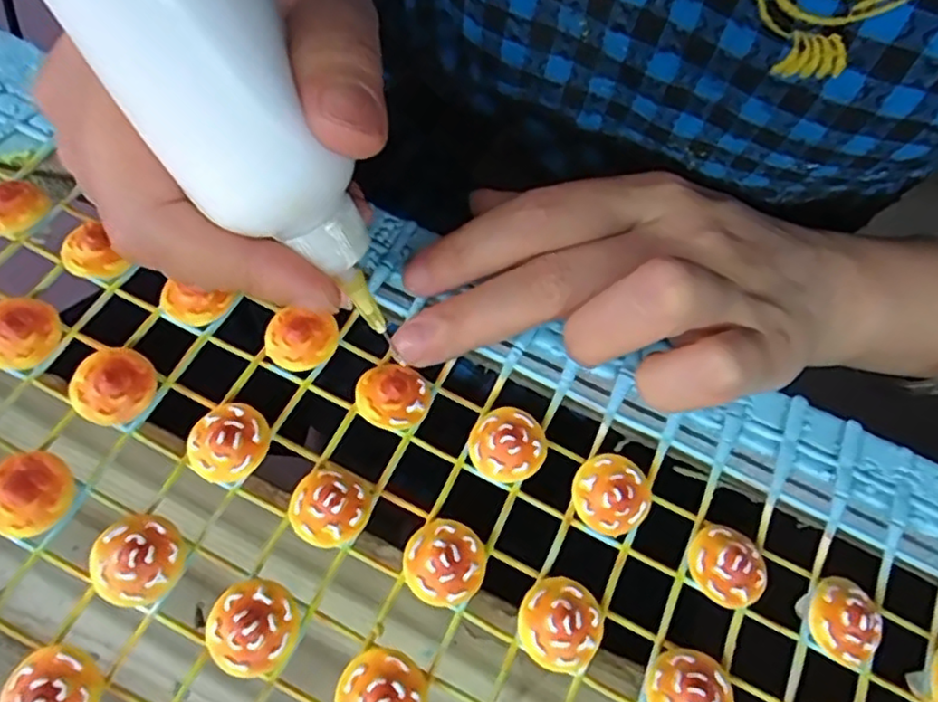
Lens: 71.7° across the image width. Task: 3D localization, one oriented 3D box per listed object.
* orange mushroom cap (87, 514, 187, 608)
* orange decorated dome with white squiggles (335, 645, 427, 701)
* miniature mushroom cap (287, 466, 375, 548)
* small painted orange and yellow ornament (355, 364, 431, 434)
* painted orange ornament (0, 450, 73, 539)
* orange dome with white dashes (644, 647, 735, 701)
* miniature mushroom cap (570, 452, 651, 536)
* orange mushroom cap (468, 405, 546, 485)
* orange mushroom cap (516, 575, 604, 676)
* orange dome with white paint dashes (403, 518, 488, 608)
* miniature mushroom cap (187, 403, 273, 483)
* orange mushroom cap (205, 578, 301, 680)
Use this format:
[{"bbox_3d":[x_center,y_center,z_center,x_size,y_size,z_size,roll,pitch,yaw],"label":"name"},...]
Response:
[{"bbox_3d":[-0.077,0.049,0.151,0.019,0.008,0.019,2,65,-4],"label":"orange mushroom cap"},{"bbox_3d":[-0.020,0.077,0.144,0.019,0.010,0.019,35,67,11],"label":"orange decorated dome with white squiggles"},{"bbox_3d":[-0.034,0.038,0.160,0.019,0.008,0.019,2,65,-4],"label":"miniature mushroom cap"},{"bbox_3d":[-0.020,0.012,0.174,0.019,0.007,0.018,36,67,12],"label":"small painted orange and yellow ornament"},{"bbox_3d":[-0.105,0.034,0.156,0.018,0.008,0.019,2,65,-4],"label":"painted orange ornament"},{"bbox_3d":[0.051,0.080,0.150,0.019,0.010,0.019,2,65,-4],"label":"orange dome with white dashes"},{"bbox_3d":[0.037,0.037,0.168,0.019,0.009,0.019,2,65,-4],"label":"miniature mushroom cap"},{"bbox_3d":[0.010,0.025,0.172,0.020,0.009,0.019,2,65,-4],"label":"orange mushroom cap"},{"bbox_3d":[0.022,0.064,0.154,0.019,0.010,0.020,2,65,-4],"label":"orange mushroom cap"},{"bbox_3d":[-0.006,0.051,0.157,0.019,0.009,0.019,2,65,-4],"label":"orange dome with white paint dashes"},{"bbox_3d":[-0.061,0.023,0.165,0.019,0.009,0.020,2,65,-4],"label":"miniature mushroom cap"},{"bbox_3d":[-0.049,0.062,0.147,0.019,0.006,0.020,2,65,-4],"label":"orange mushroom cap"}]

